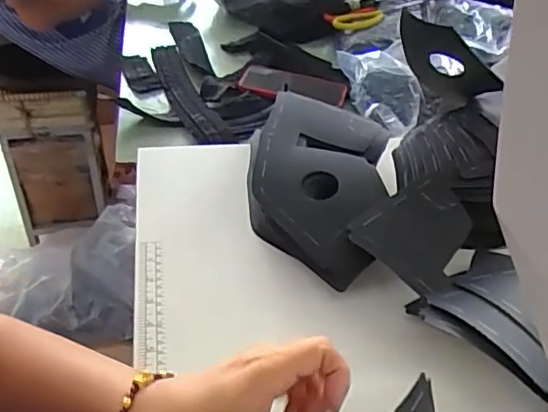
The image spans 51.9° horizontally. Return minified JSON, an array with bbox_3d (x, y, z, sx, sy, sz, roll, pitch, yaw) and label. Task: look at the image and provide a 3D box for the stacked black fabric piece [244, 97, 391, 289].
[{"bbox_3d":[0.038,-0.025,0.573,0.140,0.074,0.221,10,40,6],"label":"stacked black fabric piece"}]

